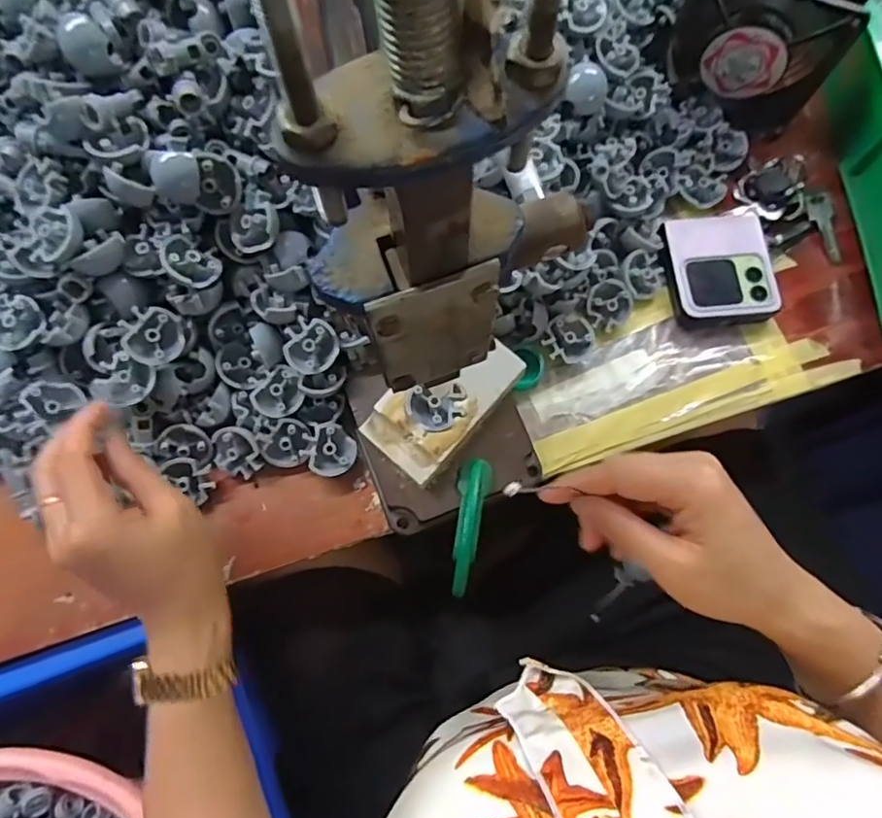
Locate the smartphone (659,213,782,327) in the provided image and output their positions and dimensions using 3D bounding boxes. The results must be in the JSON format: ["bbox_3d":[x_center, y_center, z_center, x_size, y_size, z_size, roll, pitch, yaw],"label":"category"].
[{"bbox_3d":[0.216,-0.109,0.442,0.080,0.017,0.089,-6,73,0],"label":"smartphone"}]

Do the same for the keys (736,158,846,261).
[{"bbox_3d":[0.285,-0.160,0.466,0.061,0.024,0.095,-24,74,-5],"label":"keys"}]

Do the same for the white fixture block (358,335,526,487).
[{"bbox_3d":[0.002,-0.008,0.386,0.058,0.016,0.107,41,79,12],"label":"white fixture block"}]

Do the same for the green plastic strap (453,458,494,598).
[{"bbox_3d":[0.018,0.075,0.373,0.021,0.022,0.088,11,74,5],"label":"green plastic strap"}]

